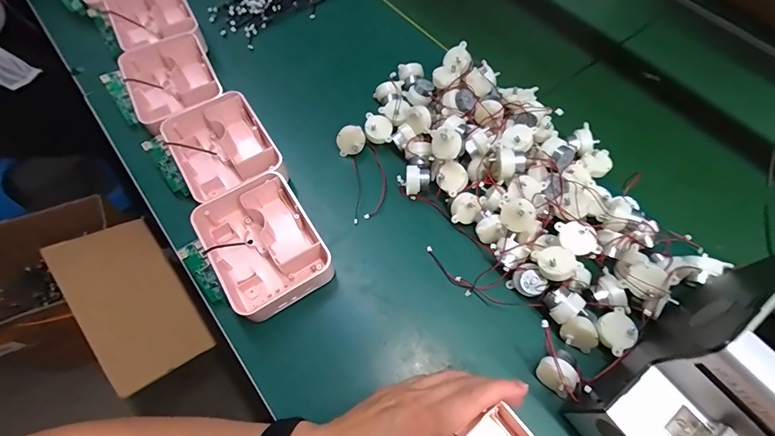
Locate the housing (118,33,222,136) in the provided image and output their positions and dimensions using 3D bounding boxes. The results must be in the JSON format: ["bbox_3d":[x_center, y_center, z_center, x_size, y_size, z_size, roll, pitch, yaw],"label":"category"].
[{"bbox_3d":[-0.270,-0.165,0.491,0.100,0.056,0.140,-25,66,-14],"label":"housing"}]

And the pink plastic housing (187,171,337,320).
[{"bbox_3d":[-0.125,0.029,0.389,0.102,0.046,0.128,-28,67,-14],"label":"pink plastic housing"}]

